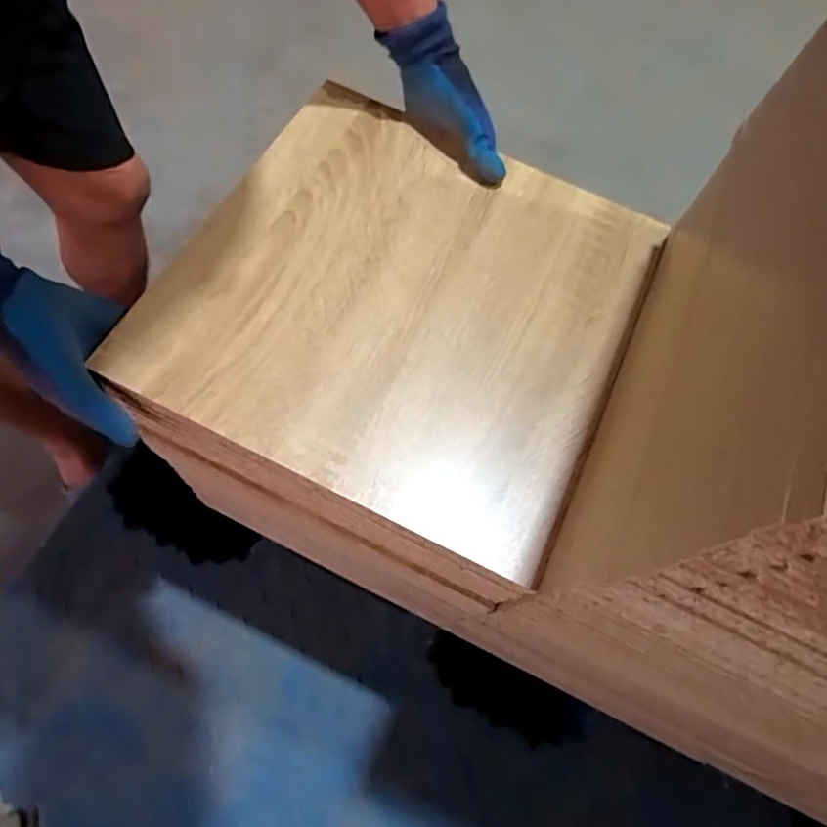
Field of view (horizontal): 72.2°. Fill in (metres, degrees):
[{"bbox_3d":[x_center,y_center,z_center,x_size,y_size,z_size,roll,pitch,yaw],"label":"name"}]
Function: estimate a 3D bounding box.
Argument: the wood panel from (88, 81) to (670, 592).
[{"bbox_3d":[-0.008,-0.100,0.479,0.363,0.021,0.356,24,66,7],"label":"wood panel"}]

